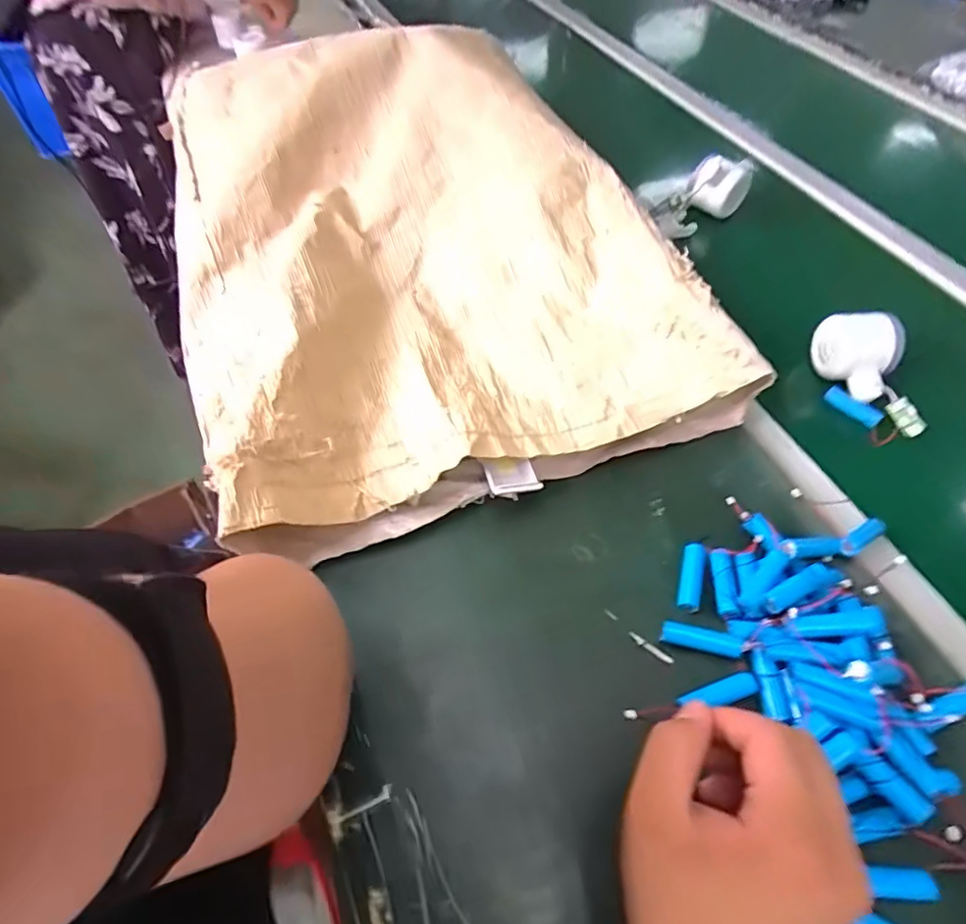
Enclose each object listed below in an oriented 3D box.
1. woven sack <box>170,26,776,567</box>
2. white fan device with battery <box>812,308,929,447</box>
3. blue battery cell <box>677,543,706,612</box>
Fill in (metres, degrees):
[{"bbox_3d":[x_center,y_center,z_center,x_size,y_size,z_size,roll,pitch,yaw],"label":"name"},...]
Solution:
[{"bbox_3d":[-0.069,-0.217,0.556,0.417,0.167,0.557,-17,54,-10],"label":"woven sack"},{"bbox_3d":[0.338,-0.078,0.503,0.067,0.060,0.108,5,54,7],"label":"white fan device with battery"},{"bbox_3d":[0.153,0.086,0.418,0.016,0.014,0.053,15,55,13],"label":"blue battery cell"}]

